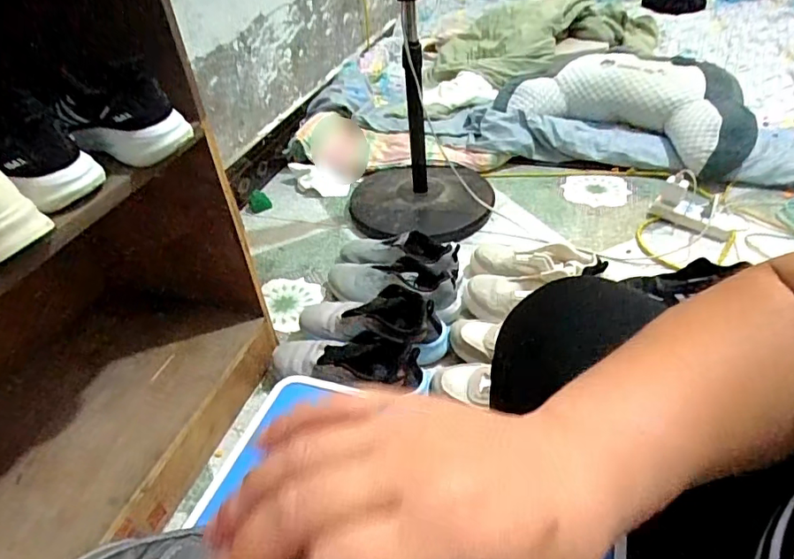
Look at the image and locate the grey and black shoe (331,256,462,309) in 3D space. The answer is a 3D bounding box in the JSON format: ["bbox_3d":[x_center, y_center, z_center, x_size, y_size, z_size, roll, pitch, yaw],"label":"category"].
[{"bbox_3d":[-0.018,0.007,1.060,0.291,0.082,0.096,13,44,21],"label":"grey and black shoe"}]

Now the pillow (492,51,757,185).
[{"bbox_3d":[0.621,-0.491,1.382,0.389,0.135,0.624,-33,48,-29],"label":"pillow"}]

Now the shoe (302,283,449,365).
[{"bbox_3d":[-0.050,0.067,0.955,0.284,0.099,0.101,6,41,13],"label":"shoe"}]

